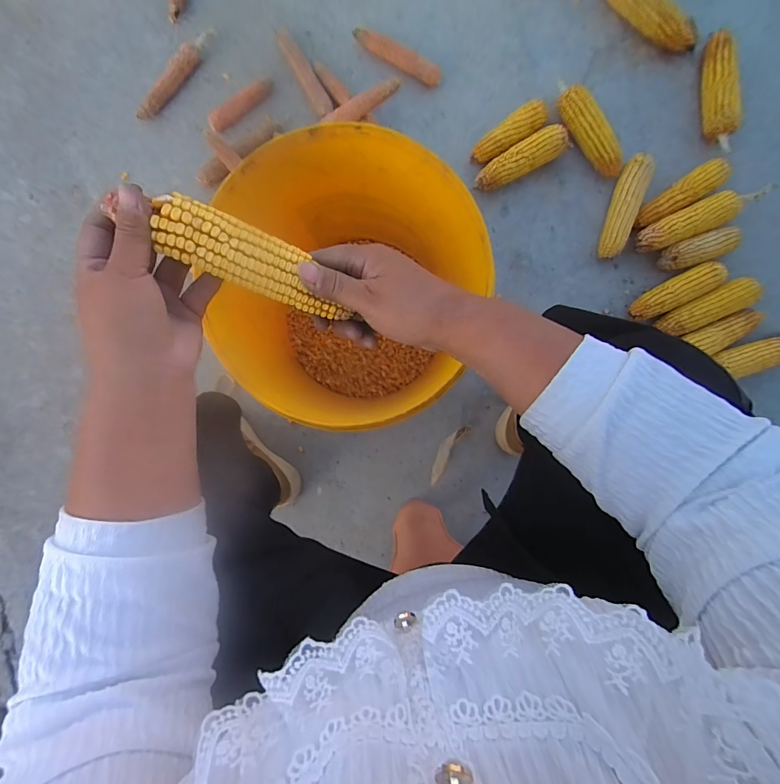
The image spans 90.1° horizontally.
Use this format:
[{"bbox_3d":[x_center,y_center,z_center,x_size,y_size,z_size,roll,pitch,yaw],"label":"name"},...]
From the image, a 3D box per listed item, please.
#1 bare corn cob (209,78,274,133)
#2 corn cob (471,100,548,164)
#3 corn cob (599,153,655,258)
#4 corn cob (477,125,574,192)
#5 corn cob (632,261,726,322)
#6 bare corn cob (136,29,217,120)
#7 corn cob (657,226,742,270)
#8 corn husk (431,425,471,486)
[{"bbox_3d":[-0.266,-0.514,0.699,0.129,0.031,0.027,-33,92,2],"label":"bare corn cob"},{"bbox_3d":[0.212,-0.457,0.696,0.136,0.050,0.053,-35,92,2],"label":"corn cob"},{"bbox_3d":[0.415,-0.323,0.694,0.048,0.052,0.174,14,93,0],"label":"corn cob"},{"bbox_3d":[0.238,-0.414,0.693,0.188,0.054,0.049,-30,92,2],"label":"corn cob"},{"bbox_3d":[0.496,-0.175,0.677,0.155,0.039,0.046,-29,92,2],"label":"corn cob"},{"bbox_3d":[-0.384,-0.571,0.702,0.031,0.027,0.198,42,92,-2],"label":"bare corn cob"},{"bbox_3d":[0.532,-0.245,0.675,0.123,0.035,0.046,-19,93,1],"label":"corn cob"},{"bbox_3d":[0.104,0.111,0.716,0.028,0.010,0.122,32,93,-1],"label":"corn husk"}]

